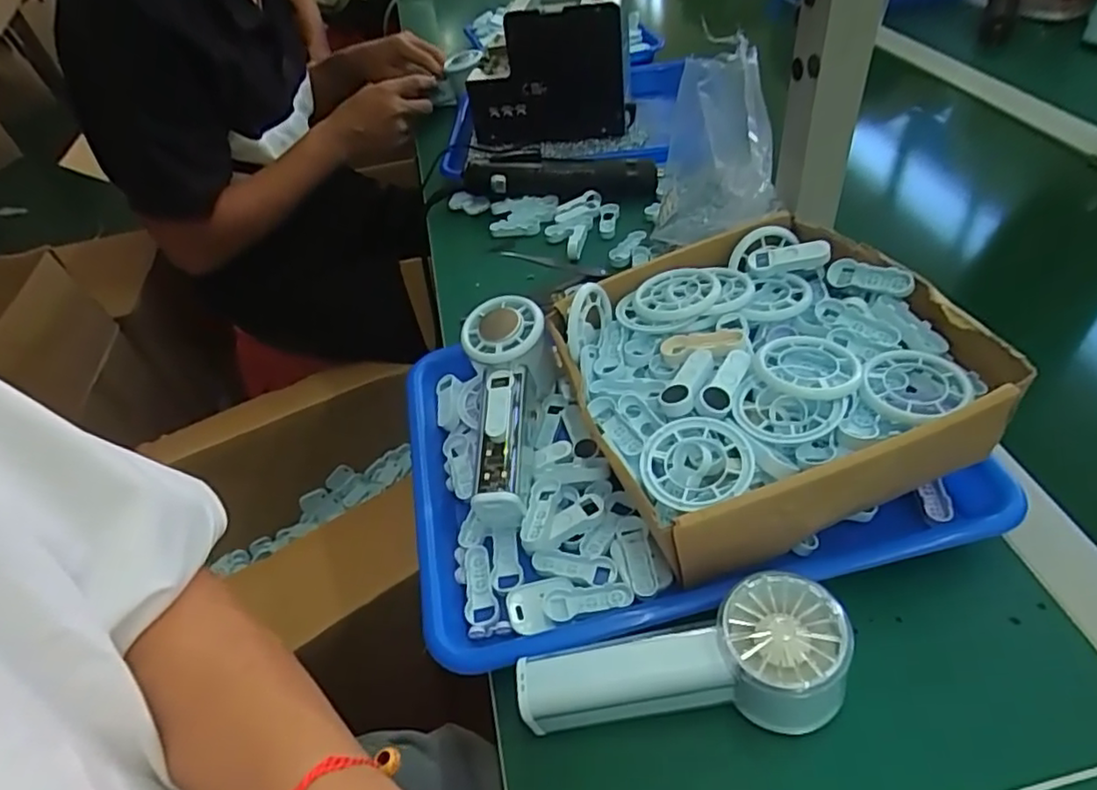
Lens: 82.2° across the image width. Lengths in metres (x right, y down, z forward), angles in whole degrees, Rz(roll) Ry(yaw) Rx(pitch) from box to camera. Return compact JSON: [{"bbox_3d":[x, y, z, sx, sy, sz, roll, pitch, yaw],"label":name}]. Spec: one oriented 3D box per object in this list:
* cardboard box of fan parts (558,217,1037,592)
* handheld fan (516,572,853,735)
[{"bbox_3d":[0.126,-0.010,0.388,0.207,0.085,0.207,-17,46,-6],"label":"cardboard box of fan parts"},{"bbox_3d":[0.060,0.127,0.300,0.146,0.060,0.048,-5,46,6],"label":"handheld fan"}]

